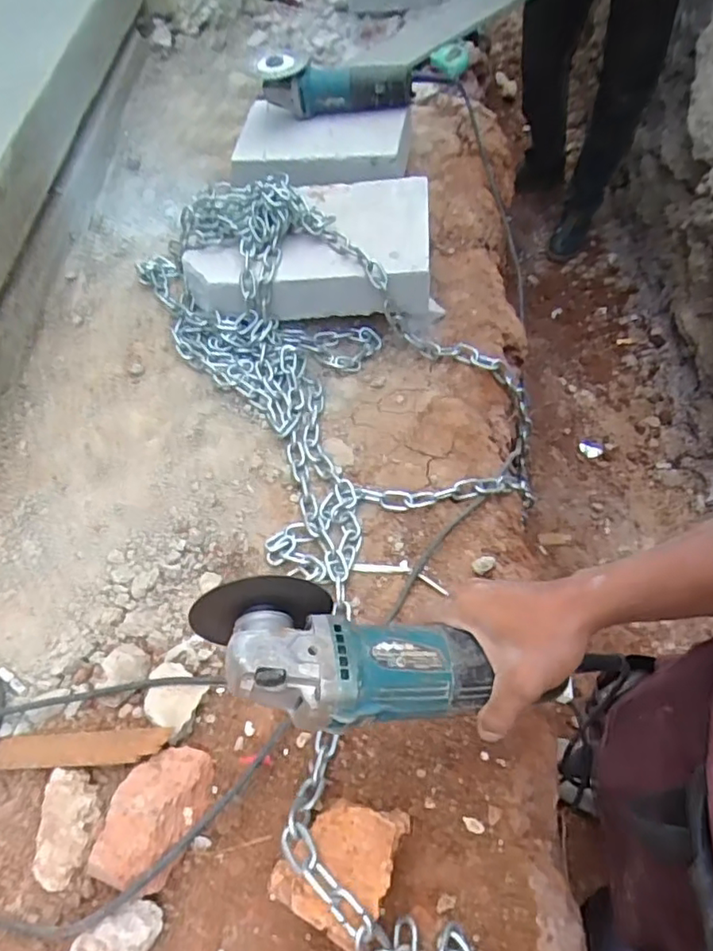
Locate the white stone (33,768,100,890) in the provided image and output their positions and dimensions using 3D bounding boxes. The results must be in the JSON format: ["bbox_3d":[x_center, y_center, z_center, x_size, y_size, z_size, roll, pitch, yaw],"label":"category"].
[{"bbox_3d":[-0.244,0.296,0.509,0.043,0.023,0.083,-7,57,2],"label":"white stone"}]

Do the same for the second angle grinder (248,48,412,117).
[{"bbox_3d":[-0.050,-0.670,1.032,0.277,0.095,0.093,4,58,10],"label":"second angle grinder"}]

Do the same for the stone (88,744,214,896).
[{"bbox_3d":[-0.170,0.281,0.503,0.070,0.047,0.113,20,57,17],"label":"stone"}]

